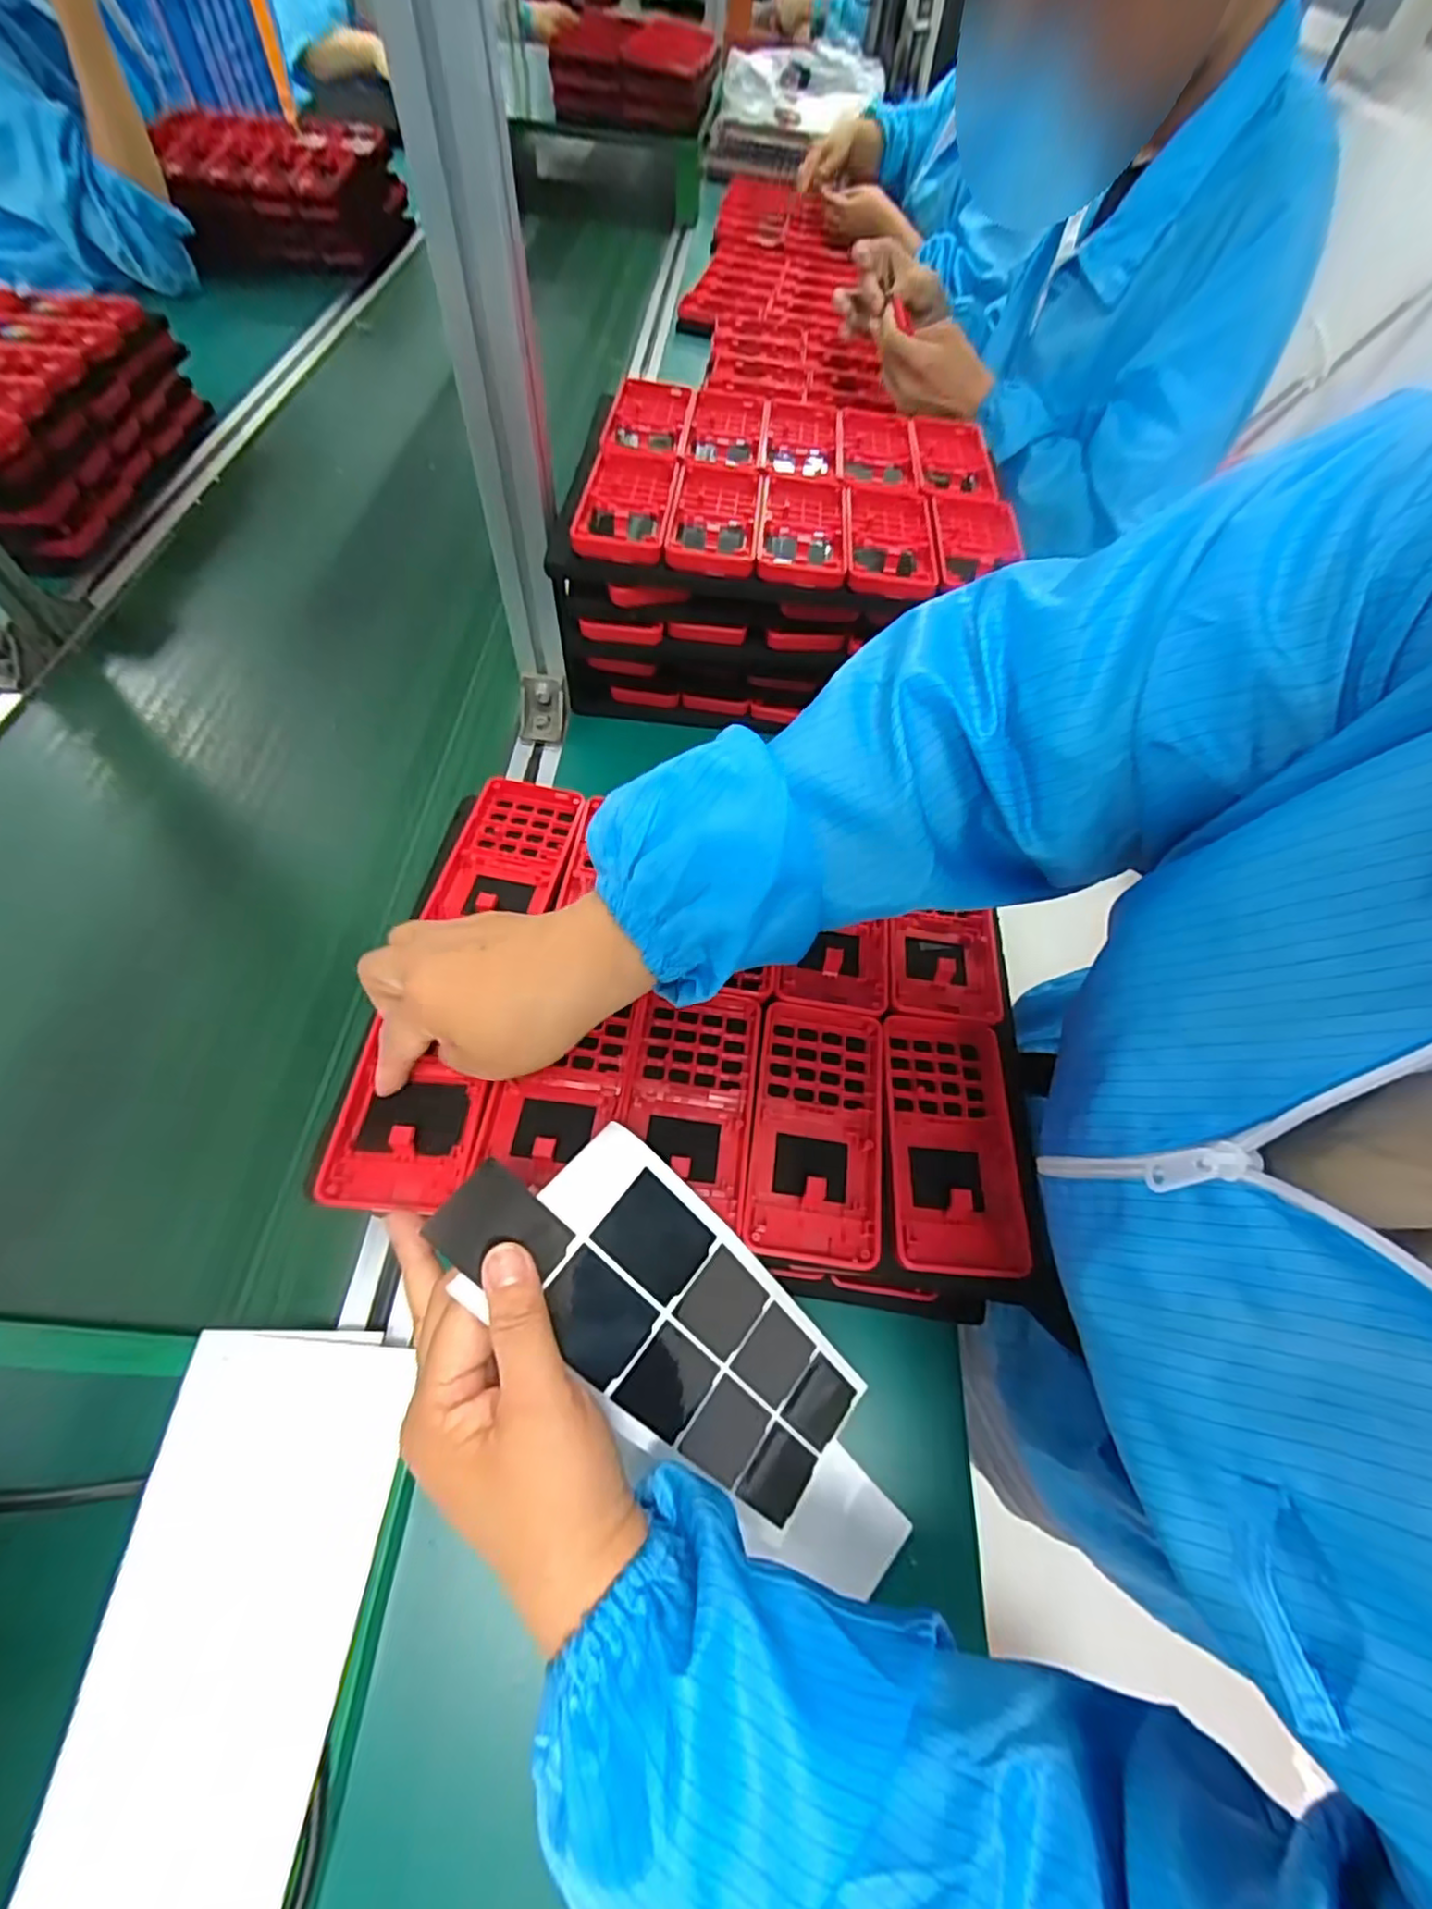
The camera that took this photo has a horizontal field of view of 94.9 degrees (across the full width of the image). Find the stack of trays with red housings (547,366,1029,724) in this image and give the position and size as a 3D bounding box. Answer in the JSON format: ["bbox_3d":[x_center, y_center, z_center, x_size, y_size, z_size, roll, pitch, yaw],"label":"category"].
[{"bbox_3d":[0.055,-0.328,0.565,0.337,0.152,0.254,4,61,-1],"label":"stack of trays with red housings"}]

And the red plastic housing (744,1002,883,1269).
[{"bbox_3d":[0.050,0.084,0.323,0.062,0.013,0.122,9,61,1],"label":"red plastic housing"}]

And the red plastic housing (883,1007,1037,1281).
[{"bbox_3d":[0.118,0.091,0.327,0.064,0.012,0.122,6,60,0],"label":"red plastic housing"}]

